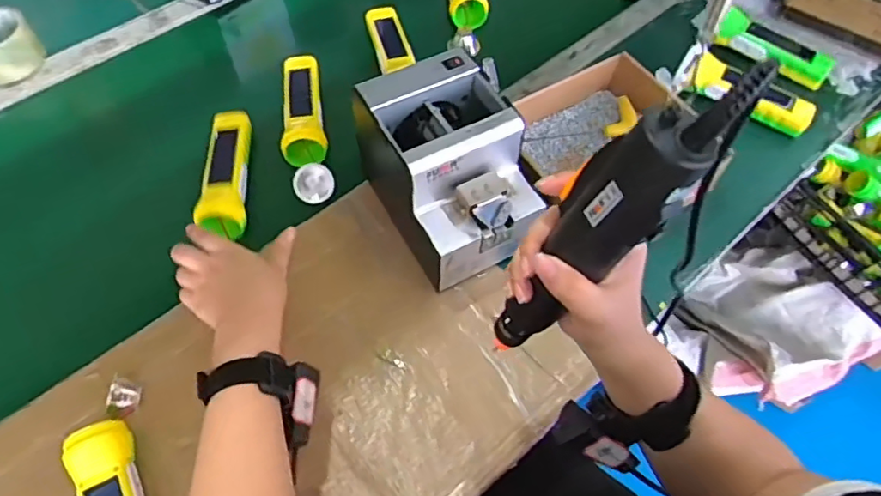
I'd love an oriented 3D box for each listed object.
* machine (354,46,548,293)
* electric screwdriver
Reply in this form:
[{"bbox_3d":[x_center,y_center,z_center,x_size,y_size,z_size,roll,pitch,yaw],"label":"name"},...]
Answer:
[{"bbox_3d":[0.011,-0.078,0.612,0.124,0.154,0.180,-26,63,-17],"label":"machine"},{"bbox_3d":[0.082,-0.003,0.337,0.034,0.256,0.039,6,57,-14],"label":"electric screwdriver"}]

